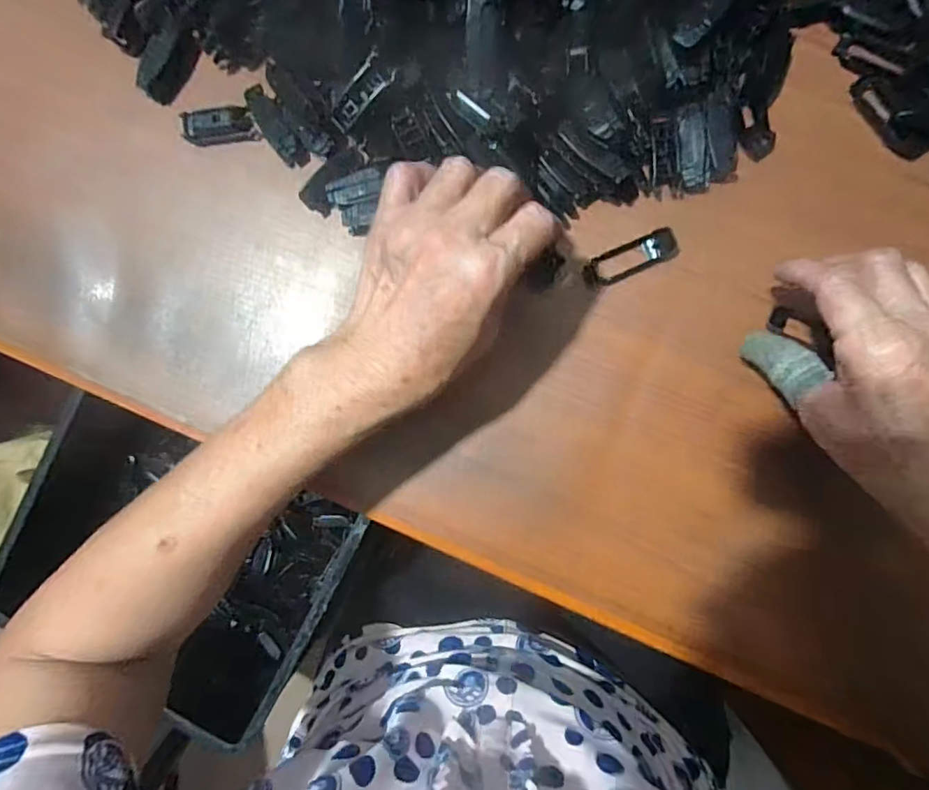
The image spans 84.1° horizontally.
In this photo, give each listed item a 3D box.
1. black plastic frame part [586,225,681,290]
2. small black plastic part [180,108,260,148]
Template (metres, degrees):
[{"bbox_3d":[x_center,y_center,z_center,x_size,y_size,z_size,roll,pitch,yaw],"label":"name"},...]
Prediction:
[{"bbox_3d":[0.106,-0.088,0.330,0.061,0.008,0.019,-23,90,4],"label":"black plastic frame part"},{"bbox_3d":[-0.160,-0.178,0.340,0.047,0.010,0.020,-6,91,-4],"label":"small black plastic part"}]

